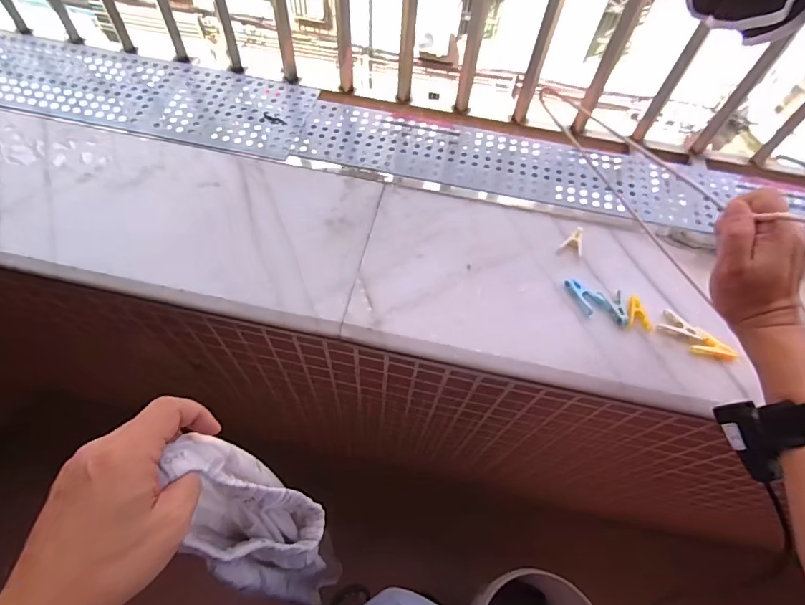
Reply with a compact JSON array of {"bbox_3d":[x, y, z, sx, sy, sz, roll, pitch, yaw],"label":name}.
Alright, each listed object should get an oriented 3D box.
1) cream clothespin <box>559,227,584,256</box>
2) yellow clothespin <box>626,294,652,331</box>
[{"bbox_3d":[0.261,-0.093,0.666,0.031,0.015,0.051,27,60,12],"label":"cream clothespin"},{"bbox_3d":[0.326,0.015,0.609,0.036,0.010,0.054,12,58,4],"label":"yellow clothespin"}]

